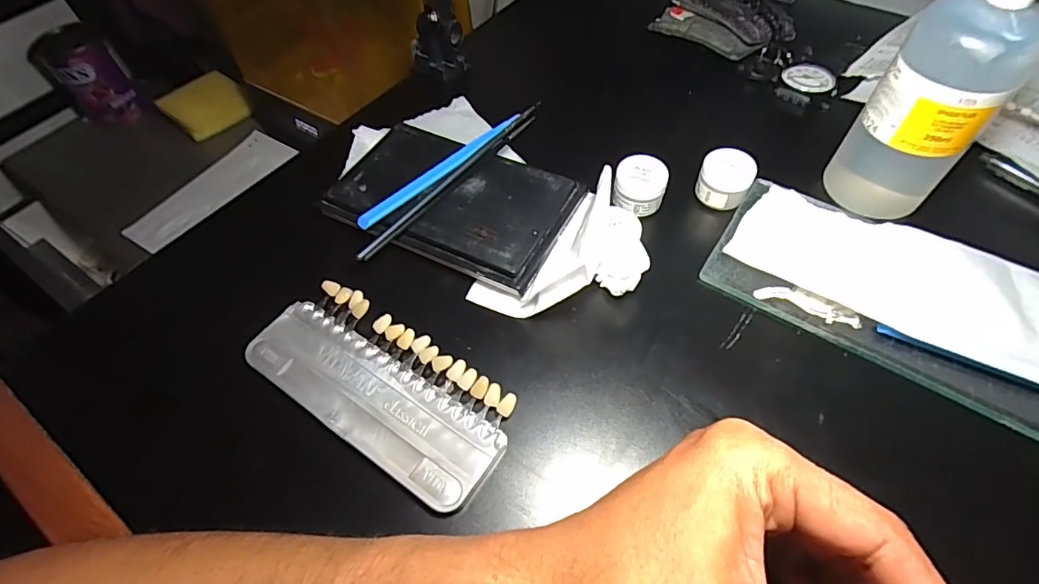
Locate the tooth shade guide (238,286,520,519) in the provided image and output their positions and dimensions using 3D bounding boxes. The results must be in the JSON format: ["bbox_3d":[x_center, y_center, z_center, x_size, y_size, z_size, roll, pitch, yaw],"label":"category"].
[{"bbox_3d":[-0.073,0.049,0.270,0.147,0.013,0.066,29,62,20],"label":"tooth shade guide"}]

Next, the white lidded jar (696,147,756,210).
[{"bbox_3d":[0.135,-0.075,0.331,0.032,0.024,0.030,-1,56,2],"label":"white lidded jar"}]

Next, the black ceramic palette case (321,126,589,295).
[{"bbox_3d":[-0.044,-0.061,0.331,0.149,0.020,0.093,21,60,16],"label":"black ceramic palette case"}]

